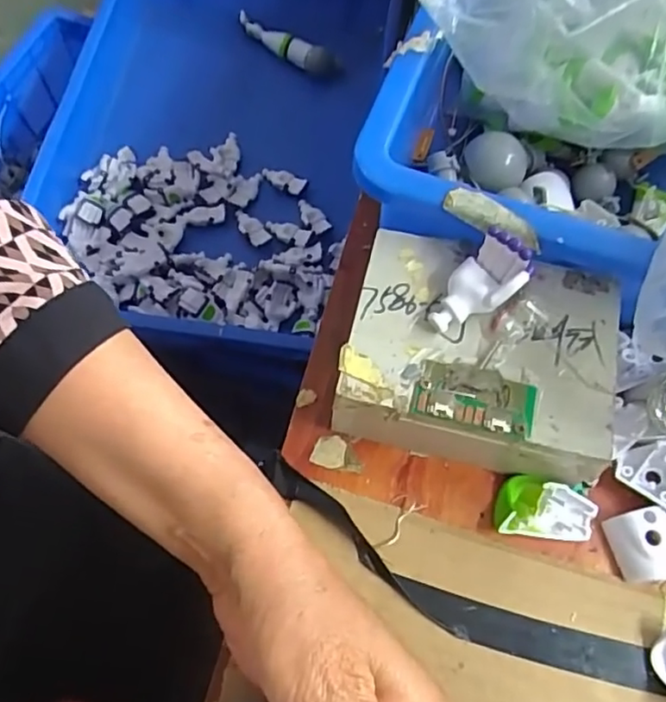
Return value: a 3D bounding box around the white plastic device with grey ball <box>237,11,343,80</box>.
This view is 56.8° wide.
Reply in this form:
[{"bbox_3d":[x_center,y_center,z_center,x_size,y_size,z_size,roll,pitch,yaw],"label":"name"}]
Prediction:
[{"bbox_3d":[-0.060,-0.411,0.831,0.153,0.031,0.031,24,67,9],"label":"white plastic device with grey ball"}]

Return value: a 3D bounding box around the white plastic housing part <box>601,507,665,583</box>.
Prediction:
[{"bbox_3d":[0.144,0.090,0.283,0.026,0.010,0.030,-13,66,-8],"label":"white plastic housing part"}]

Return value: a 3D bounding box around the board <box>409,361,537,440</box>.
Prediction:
[{"bbox_3d":[0.062,0.020,0.267,0.051,0.004,0.026,14,65,4],"label":"board"}]

